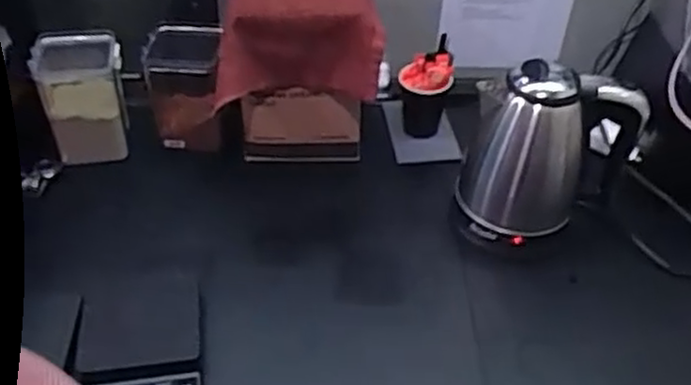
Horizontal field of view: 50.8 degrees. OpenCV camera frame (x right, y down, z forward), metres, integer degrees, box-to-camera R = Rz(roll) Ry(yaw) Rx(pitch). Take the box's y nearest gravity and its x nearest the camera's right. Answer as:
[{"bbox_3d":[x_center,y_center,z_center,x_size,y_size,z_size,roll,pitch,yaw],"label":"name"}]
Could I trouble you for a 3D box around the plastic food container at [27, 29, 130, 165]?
[{"bbox_3d":[-0.366,-0.134,1.024,0.116,0.155,0.101,-15,45,-18],"label":"plastic food container"}]

